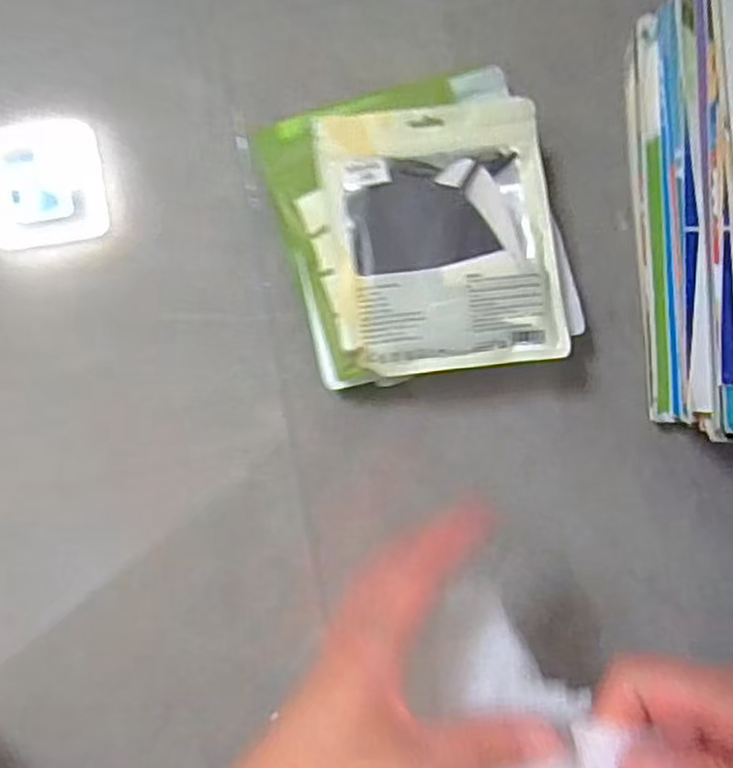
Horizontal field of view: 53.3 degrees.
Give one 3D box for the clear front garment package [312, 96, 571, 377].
[{"bbox_3d":[0.053,-0.101,0.501,0.153,0.020,0.183,-9,89,-1],"label":"clear front garment package"}]

